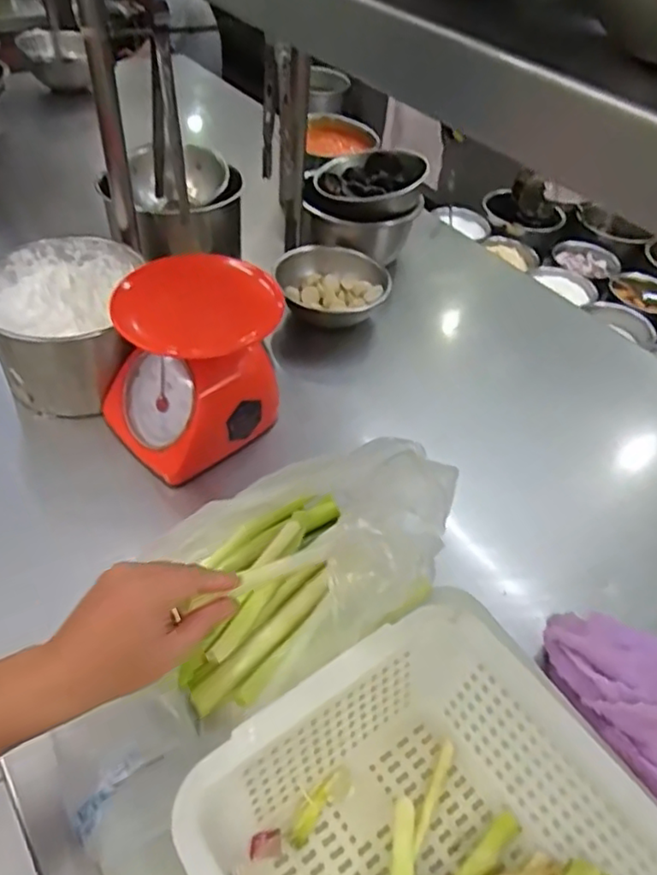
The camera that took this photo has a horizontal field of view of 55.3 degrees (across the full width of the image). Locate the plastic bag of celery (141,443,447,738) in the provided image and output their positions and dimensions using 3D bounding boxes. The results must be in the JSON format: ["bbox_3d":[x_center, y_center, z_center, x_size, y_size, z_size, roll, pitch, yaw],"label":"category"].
[{"bbox_3d":[-0.027,0.092,0.489,0.227,0.111,0.133,-28,55,-29],"label":"plastic bag of celery"}]

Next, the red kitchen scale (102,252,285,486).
[{"bbox_3d":[-0.144,-0.079,0.660,0.162,0.166,0.144,-25,54,-27],"label":"red kitchen scale"}]

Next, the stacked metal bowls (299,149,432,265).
[{"bbox_3d":[0.057,-0.366,0.990,0.168,0.133,0.180,11,46,4],"label":"stacked metal bowls"}]

